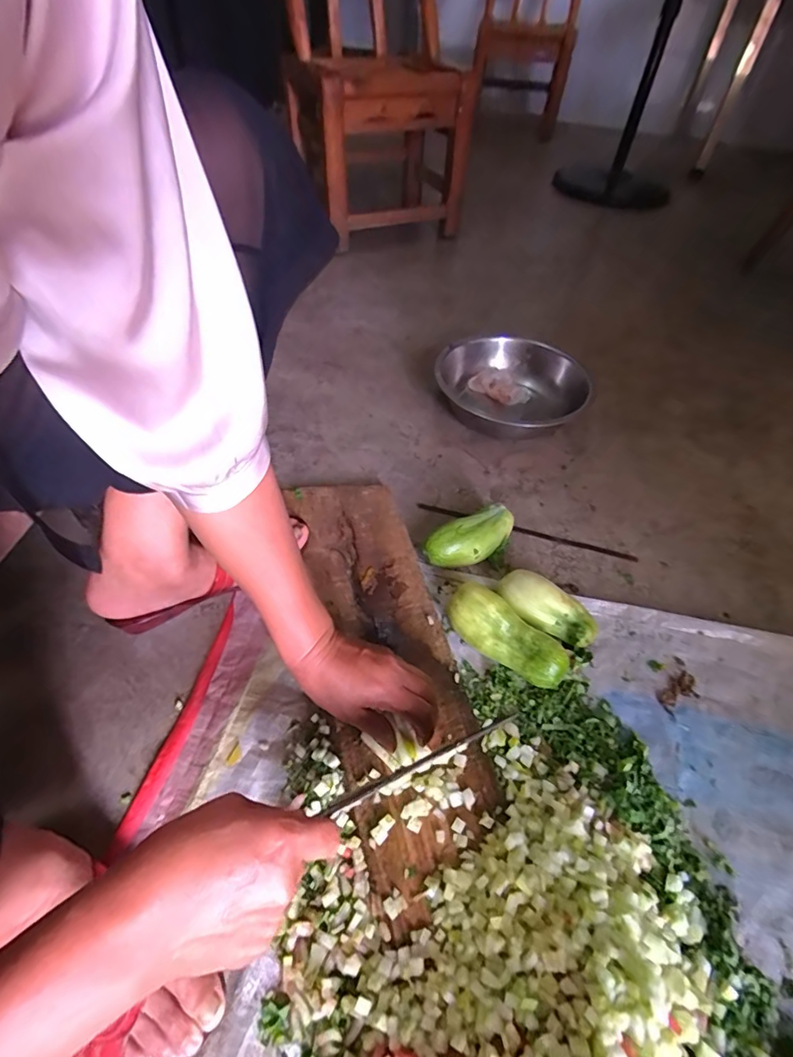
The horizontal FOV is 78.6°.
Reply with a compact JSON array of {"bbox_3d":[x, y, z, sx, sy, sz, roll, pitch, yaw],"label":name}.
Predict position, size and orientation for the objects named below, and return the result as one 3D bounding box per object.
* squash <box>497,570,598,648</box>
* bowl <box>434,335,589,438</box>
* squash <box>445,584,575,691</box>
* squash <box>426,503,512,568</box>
[{"bbox_3d":[0.171,0.095,0.557,0.115,0.055,0.047,26,52,15],"label":"squash"},{"bbox_3d":[0.189,-0.237,0.819,0.230,0.075,0.256,30,54,18],"label":"bowl"},{"bbox_3d":[0.117,0.121,0.531,0.138,0.053,0.050,37,56,23],"label":"squash"},{"bbox_3d":[0.094,0.017,0.615,0.118,0.052,0.053,-30,59,-27],"label":"squash"}]

